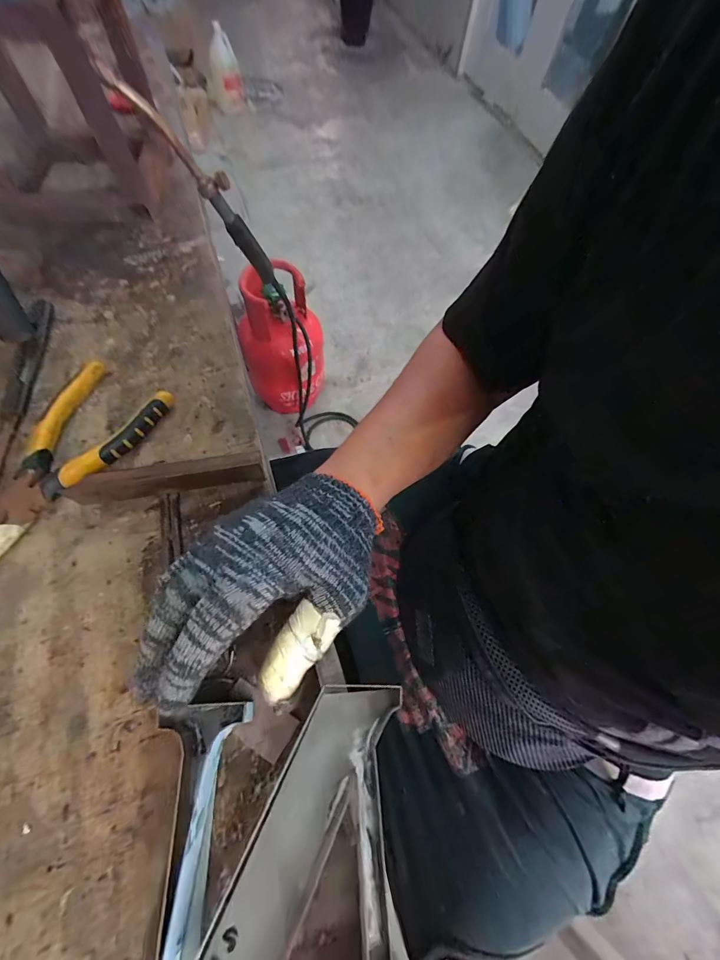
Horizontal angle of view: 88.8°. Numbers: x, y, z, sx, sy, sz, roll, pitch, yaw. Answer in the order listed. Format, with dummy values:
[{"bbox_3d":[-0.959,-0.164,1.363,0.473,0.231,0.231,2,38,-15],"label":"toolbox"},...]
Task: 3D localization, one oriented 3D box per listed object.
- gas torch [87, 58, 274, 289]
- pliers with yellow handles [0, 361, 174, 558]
[{"bbox_3d":[-0.191,-0.370,0.469,0.044,0.282,0.042,-28,67,12],"label":"gas torch"},{"bbox_3d":[-0.226,-0.007,0.270,0.071,0.018,0.182,25,66,7],"label":"pliers with yellow handles"}]

